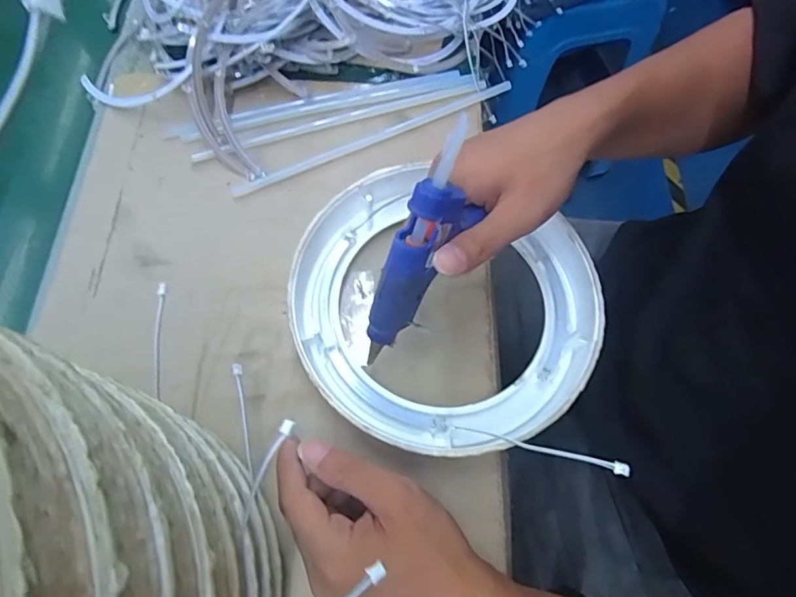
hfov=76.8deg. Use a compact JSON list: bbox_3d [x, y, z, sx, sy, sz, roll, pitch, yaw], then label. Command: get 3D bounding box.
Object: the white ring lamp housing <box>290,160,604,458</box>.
[{"bbox_3d":[0.030,0.007,0.360,0.211,0.032,0.197,0,71,0],"label":"white ring lamp housing"}]

